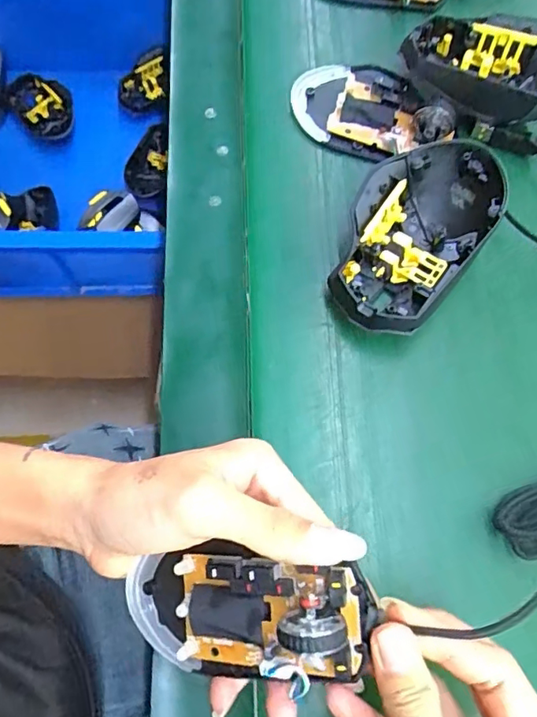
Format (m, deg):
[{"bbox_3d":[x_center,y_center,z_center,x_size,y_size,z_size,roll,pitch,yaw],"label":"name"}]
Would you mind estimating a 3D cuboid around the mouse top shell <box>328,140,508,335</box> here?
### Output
[{"bbox_3d":[0.083,-0.070,0.319,0.070,0.042,0.119,36,76,10],"label":"mouse top shell"}]

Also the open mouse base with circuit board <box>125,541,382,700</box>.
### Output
[{"bbox_3d":[-0.015,0.108,0.231,0.113,0.033,0.050,-10,70,28],"label":"open mouse base with circuit board"}]

